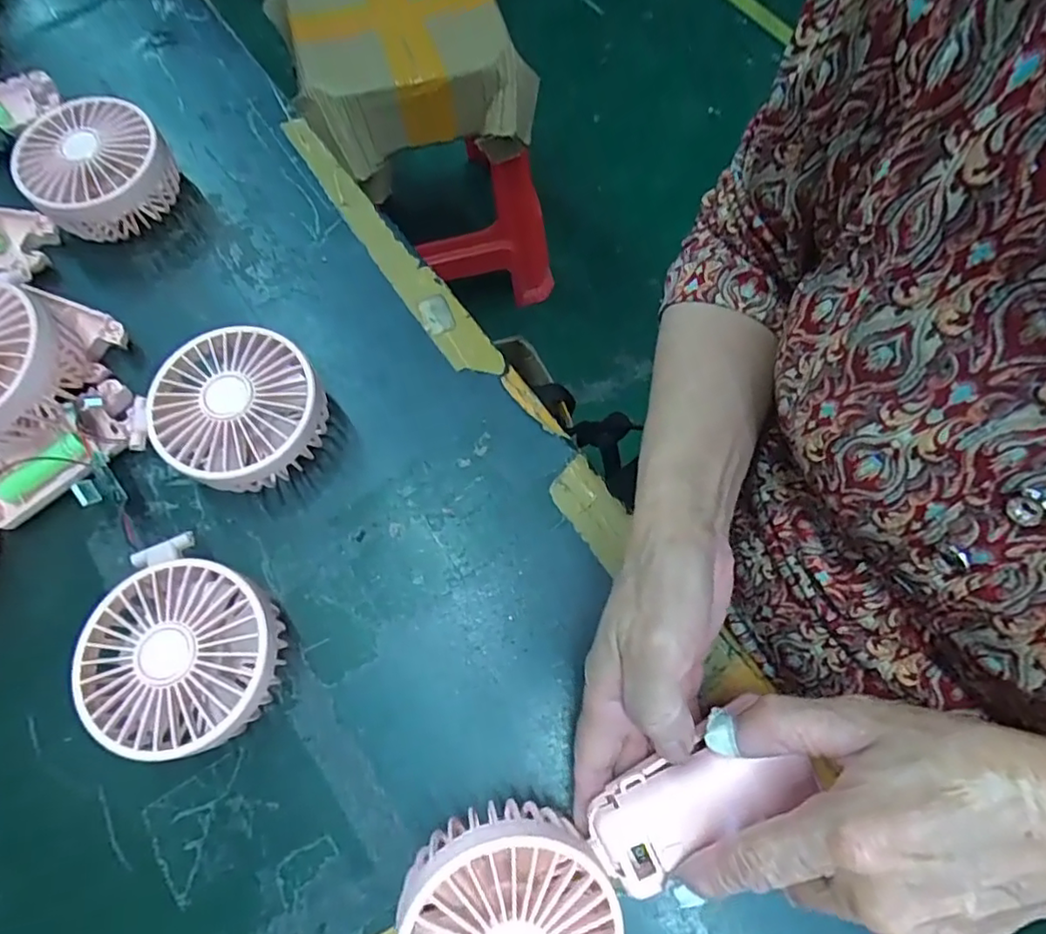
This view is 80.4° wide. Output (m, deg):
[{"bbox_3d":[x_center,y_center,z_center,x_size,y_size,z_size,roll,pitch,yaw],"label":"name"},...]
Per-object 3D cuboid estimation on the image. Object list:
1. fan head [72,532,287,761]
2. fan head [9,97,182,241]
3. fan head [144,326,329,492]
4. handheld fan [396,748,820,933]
[{"bbox_3d":[-0.161,0.090,0.300,0.098,0.045,0.084,29,73,10],"label":"fan head"},{"bbox_3d":[-0.267,-0.186,0.394,0.083,0.042,0.080,0,70,0],"label":"fan head"},{"bbox_3d":[-0.152,-0.028,0.341,0.083,0.047,0.086,0,70,0],"label":"fan head"},{"bbox_3d":[0.032,0.162,0.244,0.166,0.032,0.084,-26,72,-9],"label":"handheld fan"}]

